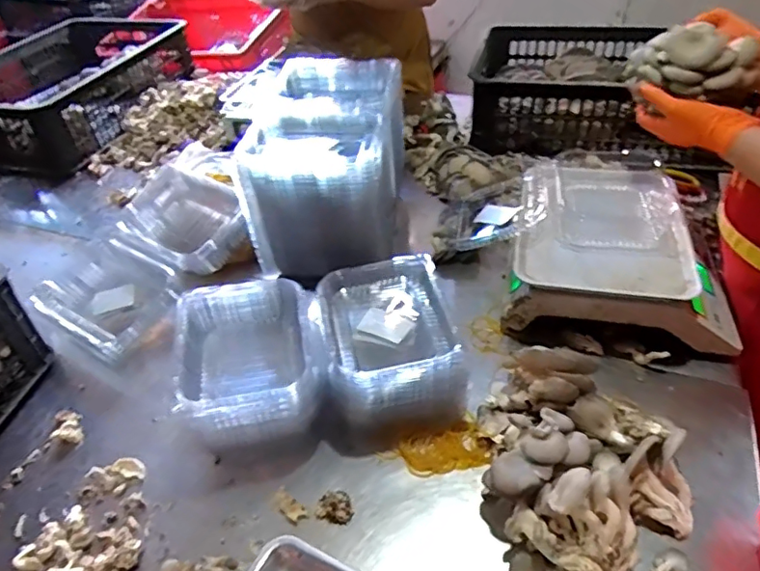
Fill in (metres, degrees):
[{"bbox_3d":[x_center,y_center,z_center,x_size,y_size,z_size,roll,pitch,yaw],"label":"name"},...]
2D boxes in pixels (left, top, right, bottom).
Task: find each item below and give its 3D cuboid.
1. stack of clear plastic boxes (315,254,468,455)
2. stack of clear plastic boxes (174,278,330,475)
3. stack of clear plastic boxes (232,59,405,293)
[{"bbox_3d":[0.002,0.081,0.682,0.169,0.115,0.211,-9,41,-4],"label":"stack of clear plastic boxes"},{"bbox_3d":[-0.152,0.101,0.667,0.157,0.120,0.207,-13,41,-9],"label":"stack of clear plastic boxes"},{"bbox_3d":[-0.073,-0.178,0.887,0.210,0.251,0.304,5,42,12],"label":"stack of clear plastic boxes"}]

